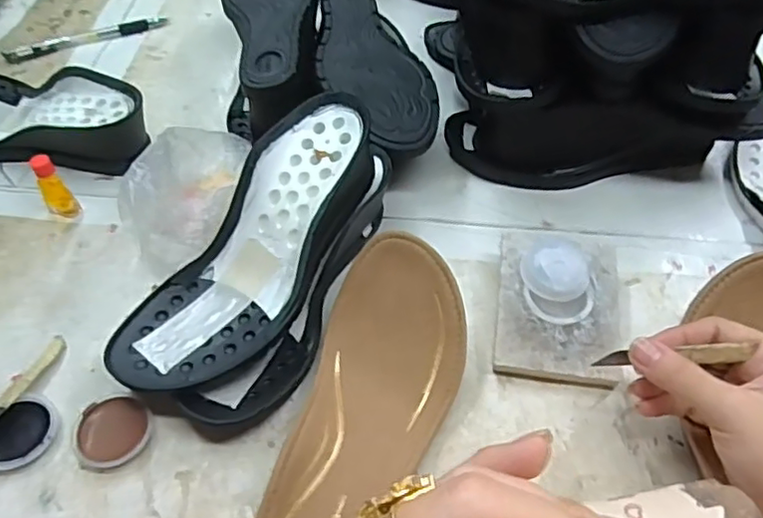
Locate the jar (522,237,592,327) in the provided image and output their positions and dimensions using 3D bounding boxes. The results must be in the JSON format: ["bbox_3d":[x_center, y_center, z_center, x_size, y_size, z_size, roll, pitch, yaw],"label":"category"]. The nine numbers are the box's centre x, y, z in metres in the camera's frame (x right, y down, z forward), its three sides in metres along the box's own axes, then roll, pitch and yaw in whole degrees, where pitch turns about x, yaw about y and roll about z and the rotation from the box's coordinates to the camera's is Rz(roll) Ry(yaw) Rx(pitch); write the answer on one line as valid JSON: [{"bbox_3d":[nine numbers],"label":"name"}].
[{"bbox_3d":[0.116,0.015,0.420,0.045,0.021,0.060,3,57,-8],"label":"jar"}]

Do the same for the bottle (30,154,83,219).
[{"bbox_3d":[-0.242,-0.053,0.465,0.020,0.048,0.022,-28,57,-22],"label":"bottle"}]

